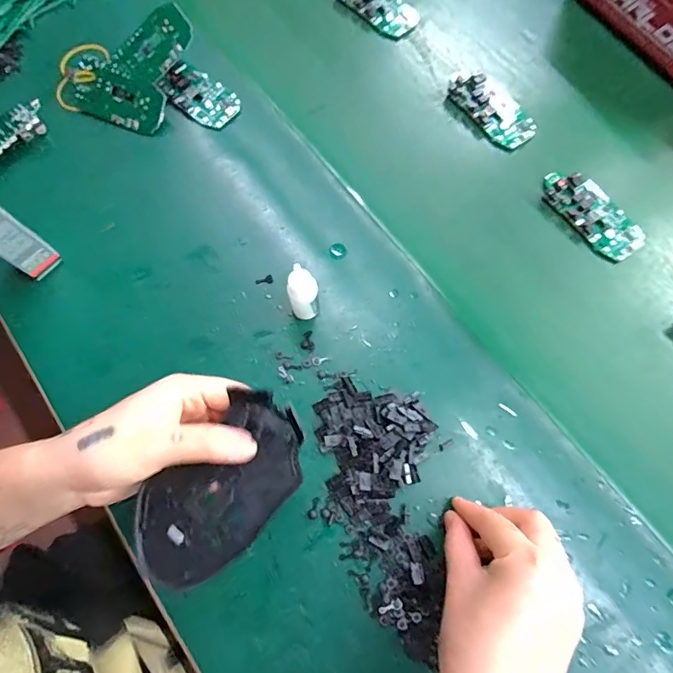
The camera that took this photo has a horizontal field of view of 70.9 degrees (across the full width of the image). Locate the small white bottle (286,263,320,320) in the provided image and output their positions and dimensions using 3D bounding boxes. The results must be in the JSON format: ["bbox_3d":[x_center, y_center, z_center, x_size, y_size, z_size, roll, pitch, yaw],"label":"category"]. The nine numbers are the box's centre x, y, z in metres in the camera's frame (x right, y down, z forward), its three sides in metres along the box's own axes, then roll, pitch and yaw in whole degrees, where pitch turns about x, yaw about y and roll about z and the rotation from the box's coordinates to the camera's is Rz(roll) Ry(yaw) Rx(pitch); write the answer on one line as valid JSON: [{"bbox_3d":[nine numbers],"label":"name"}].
[{"bbox_3d":[-0.025,-0.031,0.355,0.022,0.063,0.017,1,71,-1],"label":"small white bottle"}]

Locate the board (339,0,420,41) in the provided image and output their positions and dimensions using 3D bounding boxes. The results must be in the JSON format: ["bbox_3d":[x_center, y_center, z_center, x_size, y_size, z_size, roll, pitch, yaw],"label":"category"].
[{"bbox_3d":[0.045,-0.349,0.496,0.090,0.015,0.044,40,75,12],"label":"board"}]

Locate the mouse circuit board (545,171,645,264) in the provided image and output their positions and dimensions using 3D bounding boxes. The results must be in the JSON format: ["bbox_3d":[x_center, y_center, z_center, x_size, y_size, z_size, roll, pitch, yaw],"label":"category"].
[{"bbox_3d":[0.225,-0.109,0.418,0.044,0.018,0.096,-41,76,-14],"label":"mouse circuit board"}]

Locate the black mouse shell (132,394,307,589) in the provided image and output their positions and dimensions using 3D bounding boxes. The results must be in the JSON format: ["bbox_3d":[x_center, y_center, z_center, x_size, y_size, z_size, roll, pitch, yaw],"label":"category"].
[{"bbox_3d":[-0.067,0.089,0.277,0.065,0.017,0.113,42,75,12],"label":"black mouse shell"}]

